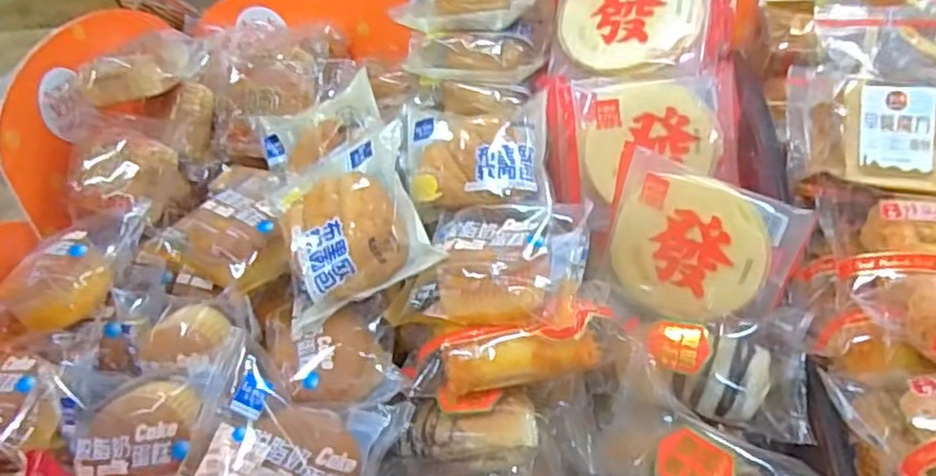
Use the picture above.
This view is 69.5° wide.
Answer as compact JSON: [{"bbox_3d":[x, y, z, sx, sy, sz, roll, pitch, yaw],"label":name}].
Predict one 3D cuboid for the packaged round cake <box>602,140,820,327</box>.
[{"bbox_3d":[0.161,0.009,0.493,0.135,0.112,0.015,27,25,28],"label":"packaged round cake"}]

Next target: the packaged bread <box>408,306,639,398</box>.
[{"bbox_3d":[0.037,0.074,0.444,0.145,0.041,0.037,-14,32,-11],"label":"packaged bread"}]

